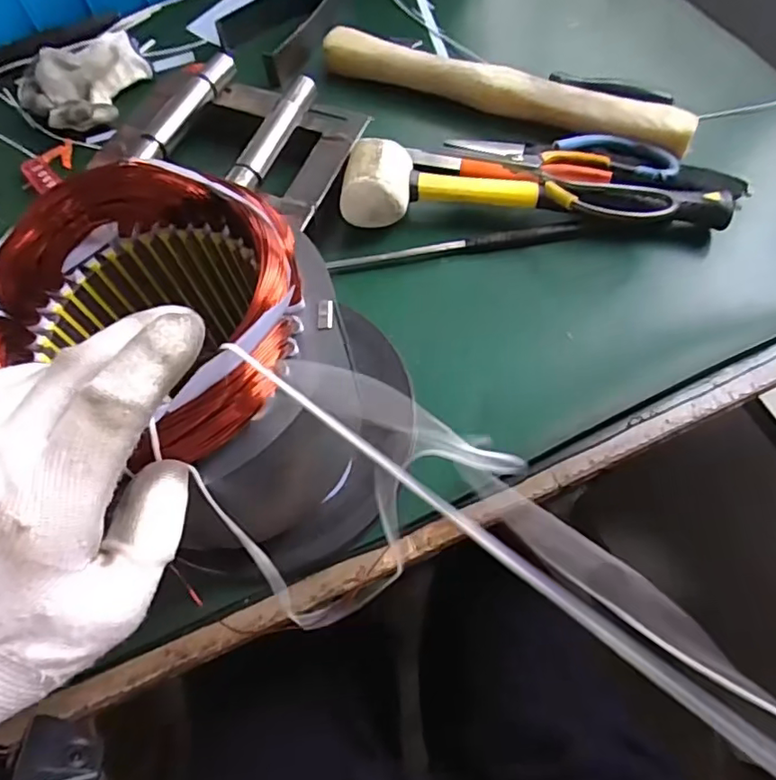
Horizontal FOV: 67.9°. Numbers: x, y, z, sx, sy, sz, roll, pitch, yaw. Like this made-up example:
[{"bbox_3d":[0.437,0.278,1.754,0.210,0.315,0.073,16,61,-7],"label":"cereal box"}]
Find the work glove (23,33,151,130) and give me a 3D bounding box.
[{"bbox_3d":[-0.271,-0.280,0.519,0.109,0.031,0.105,-1,65,2],"label":"work glove"}]

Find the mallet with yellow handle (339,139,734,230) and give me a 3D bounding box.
[{"bbox_3d":[0.111,-0.148,0.429,0.288,0.045,0.067,4,65,4],"label":"mallet with yellow handle"}]

